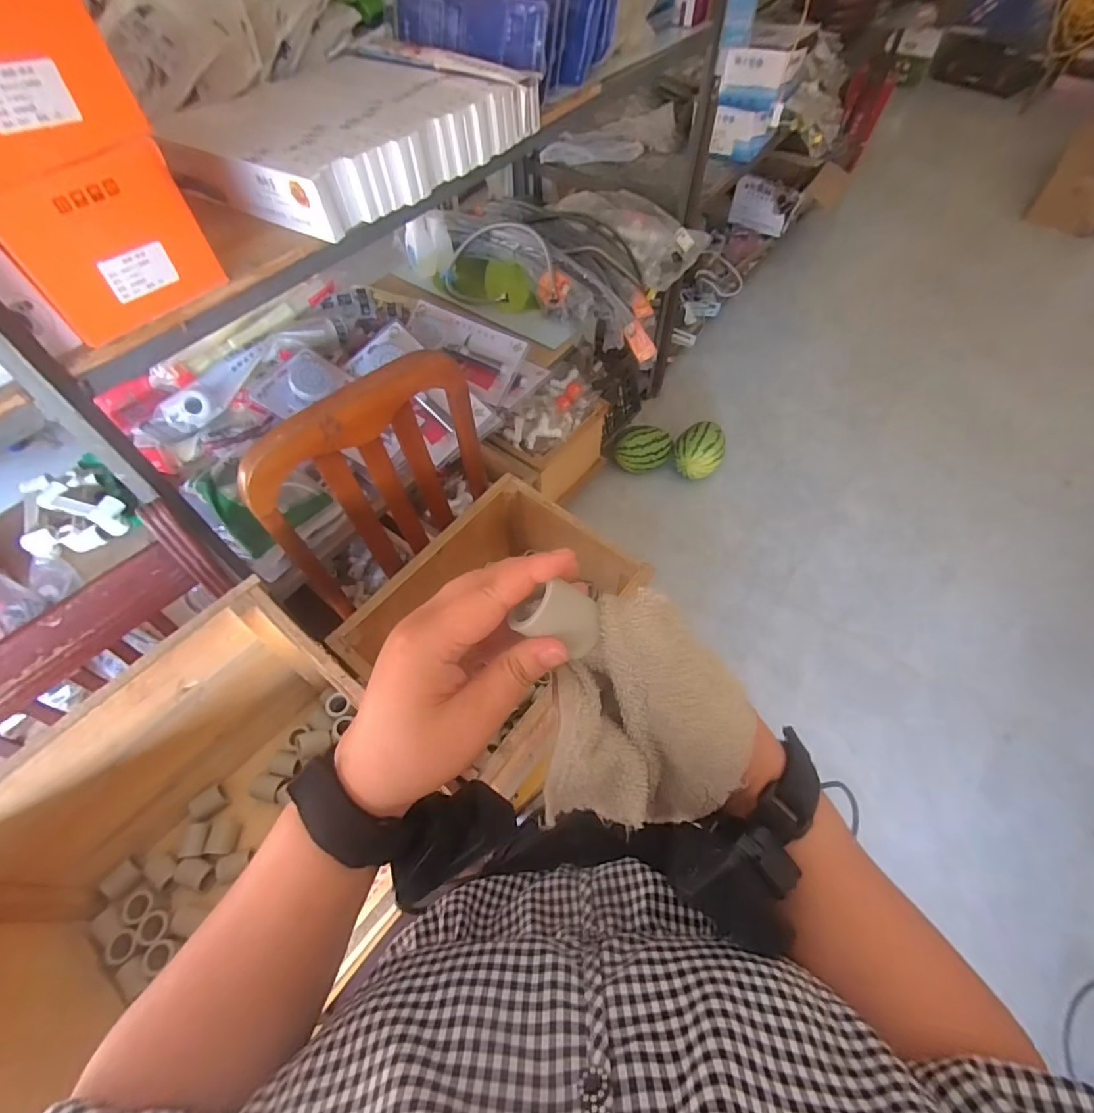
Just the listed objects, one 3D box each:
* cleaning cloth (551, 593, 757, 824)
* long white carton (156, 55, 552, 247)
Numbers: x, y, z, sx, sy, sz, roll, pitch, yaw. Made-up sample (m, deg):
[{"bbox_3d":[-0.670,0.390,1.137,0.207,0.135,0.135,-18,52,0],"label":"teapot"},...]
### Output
[{"bbox_3d":[0.050,0.079,0.253,0.089,0.030,0.119,7,99,2],"label":"cleaning cloth"},{"bbox_3d":[-0.303,-0.652,0.777,0.389,0.081,0.449,32,65,20],"label":"long white carton"}]

